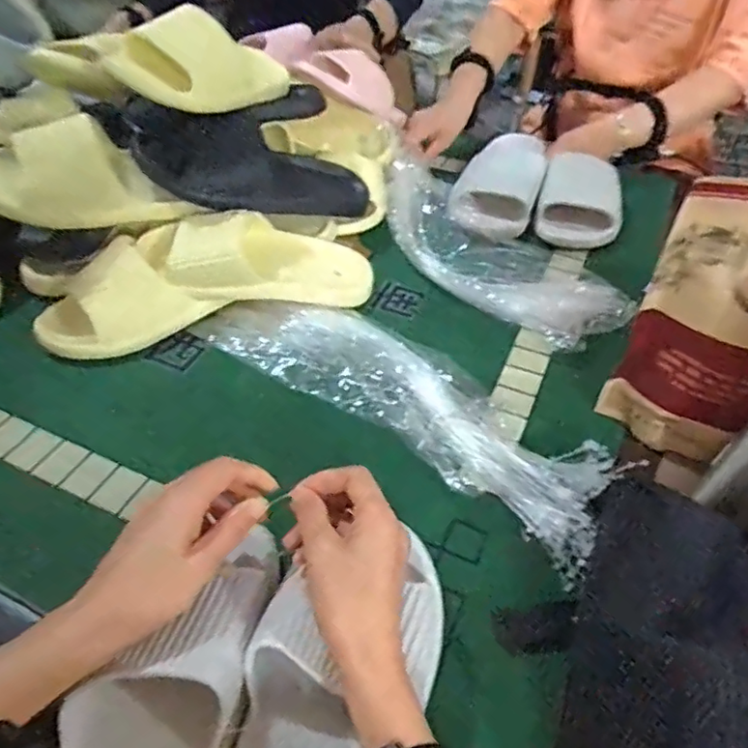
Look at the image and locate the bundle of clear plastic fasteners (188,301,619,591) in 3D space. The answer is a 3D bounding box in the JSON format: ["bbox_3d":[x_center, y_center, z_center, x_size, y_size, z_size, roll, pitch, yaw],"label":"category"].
[{"bbox_3d":[0.023,0.019,0.573,0.423,0.031,0.124,30,52,26],"label":"bundle of clear plastic fasteners"}]

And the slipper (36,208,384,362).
[{"bbox_3d":[-0.176,-0.107,0.645,0.346,0.083,0.119,-12,46,-11],"label":"slipper"}]

